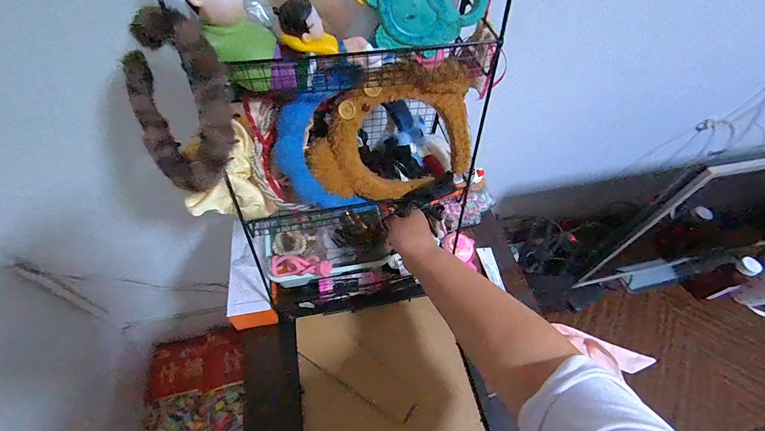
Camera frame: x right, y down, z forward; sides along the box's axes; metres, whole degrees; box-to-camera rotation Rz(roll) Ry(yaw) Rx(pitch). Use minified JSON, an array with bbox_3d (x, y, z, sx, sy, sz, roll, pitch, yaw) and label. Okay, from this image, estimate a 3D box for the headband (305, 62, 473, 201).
[{"bbox_3d":[0.010,-0.086,0.388,0.183,0.146,0.026,-9,30,-6],"label":"headband"}]

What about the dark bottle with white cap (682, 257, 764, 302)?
[{"bbox_3d":[0.811,0.147,0.817,0.061,0.158,0.064,-14,57,-13],"label":"dark bottle with white cap"}]

